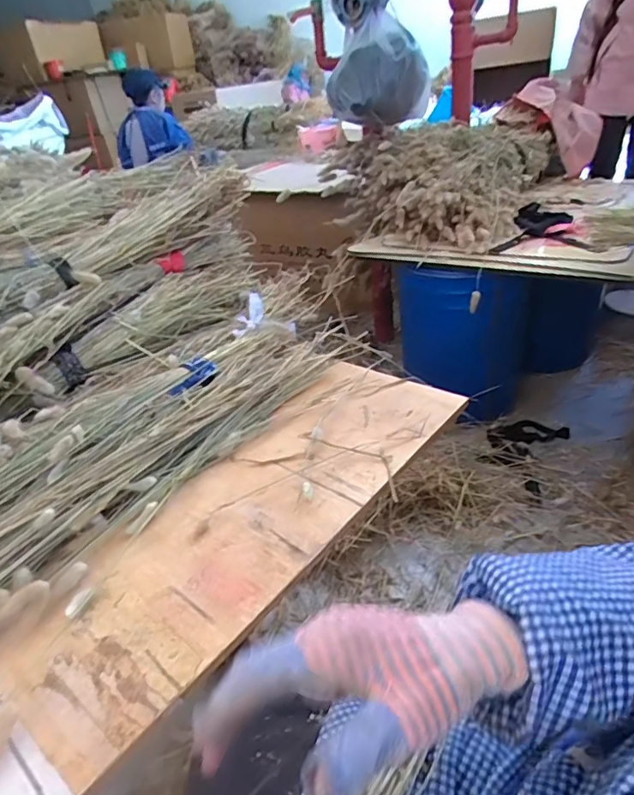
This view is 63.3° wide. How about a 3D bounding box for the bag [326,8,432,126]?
[{"bbox_3d":[0.176,-0.925,1.468,0.291,0.242,0.202,-2,33,9],"label":"bag"}]

